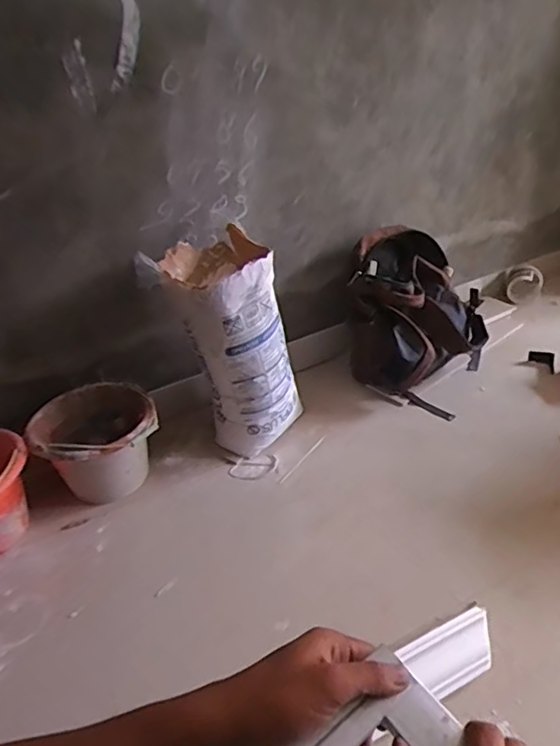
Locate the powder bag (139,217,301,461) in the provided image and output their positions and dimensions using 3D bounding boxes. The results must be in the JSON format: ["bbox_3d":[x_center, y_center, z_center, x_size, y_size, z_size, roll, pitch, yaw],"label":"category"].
[{"bbox_3d":[-0.110,-0.050,1.364,0.250,0.492,0.273,6,34,21],"label":"powder bag"}]

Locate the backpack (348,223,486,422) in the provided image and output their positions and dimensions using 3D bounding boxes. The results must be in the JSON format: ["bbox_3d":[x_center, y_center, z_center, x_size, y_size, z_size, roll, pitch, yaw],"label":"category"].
[{"bbox_3d":[0.375,-0.165,1.590,0.352,0.364,0.360,11,36,27],"label":"backpack"}]

